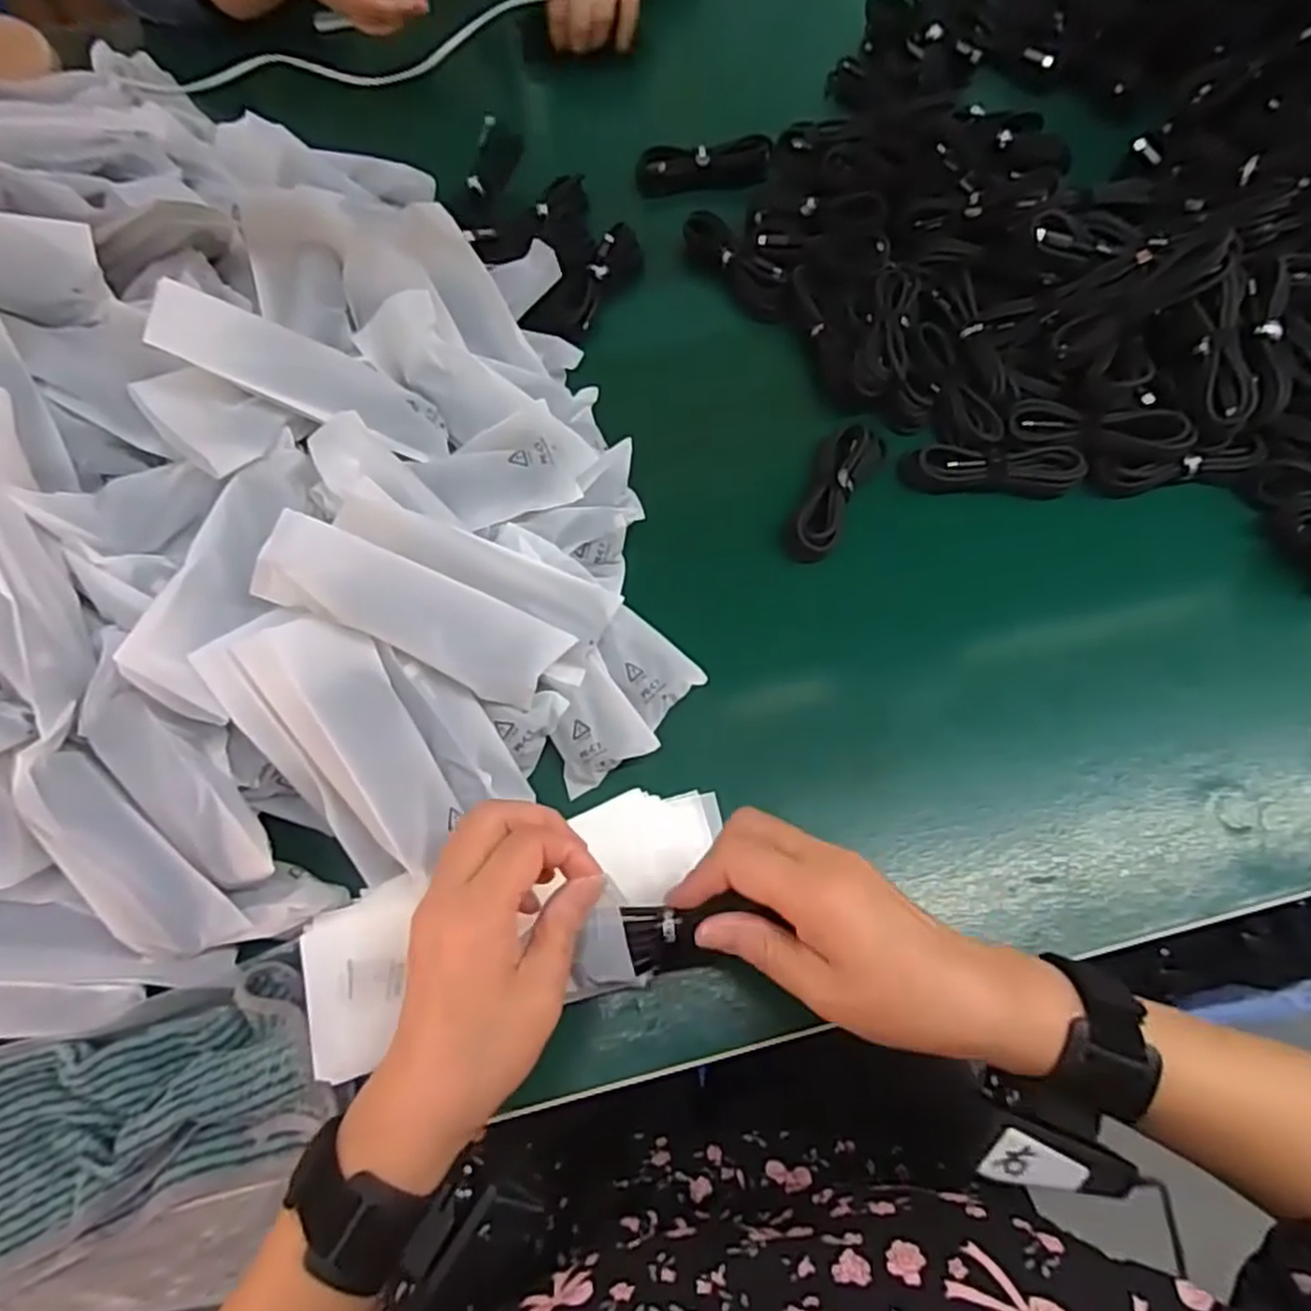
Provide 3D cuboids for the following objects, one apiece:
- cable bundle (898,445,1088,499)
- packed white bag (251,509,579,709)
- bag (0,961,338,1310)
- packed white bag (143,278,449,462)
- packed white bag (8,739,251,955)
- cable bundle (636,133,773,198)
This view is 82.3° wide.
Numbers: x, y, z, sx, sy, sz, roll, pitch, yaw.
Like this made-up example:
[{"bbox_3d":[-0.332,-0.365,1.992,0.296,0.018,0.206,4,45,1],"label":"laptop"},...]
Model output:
[{"bbox_3d":[0.225,-0.124,0.503,0.115,0.020,0.029,1,66,0],"label":"cable bundle"},{"bbox_3d":[-0.122,-0.019,0.385,0.151,0.029,0.042,27,63,-29],"label":"packed white bag"},{"bbox_3d":[-0.250,0.233,0.340,0.206,0.038,0.122,-17,67,-8],"label":"bag"},{"bbox_3d":[-0.182,-0.149,0.403,0.149,0.014,0.045,17,59,-38],"label":"packed white bag"},{"bbox_3d":[-0.249,0.094,0.350,0.045,0.023,0.121,-39,99,-16],"label":"packed white bag"},{"bbox_3d":[0.044,-0.408,0.629,0.114,0.034,0.026,-10,66,-4],"label":"cable bundle"}]

